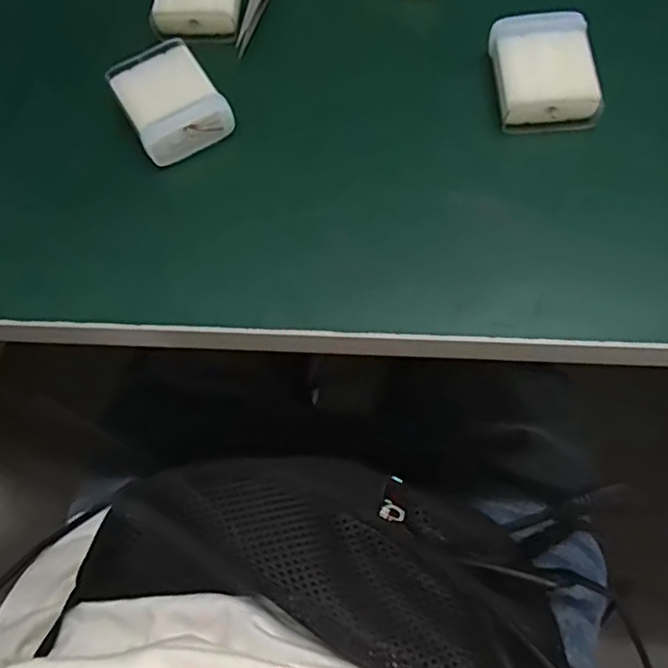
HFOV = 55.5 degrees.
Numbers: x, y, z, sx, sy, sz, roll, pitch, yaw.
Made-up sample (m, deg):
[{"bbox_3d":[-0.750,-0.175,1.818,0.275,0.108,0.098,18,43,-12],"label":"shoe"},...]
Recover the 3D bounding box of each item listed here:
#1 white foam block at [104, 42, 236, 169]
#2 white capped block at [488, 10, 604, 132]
[{"bbox_3d":[-0.077,-0.109,0.293,0.041,0.017,0.050,-29,67,-11],"label":"white foam block"},{"bbox_3d":[0.094,-0.119,0.287,0.043,0.022,0.049,-3,64,1],"label":"white capped block"}]

